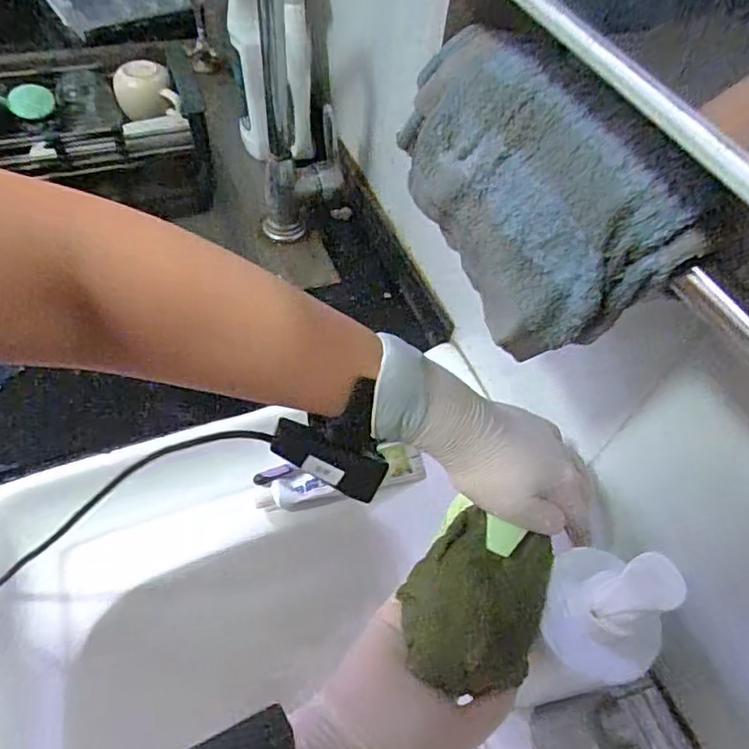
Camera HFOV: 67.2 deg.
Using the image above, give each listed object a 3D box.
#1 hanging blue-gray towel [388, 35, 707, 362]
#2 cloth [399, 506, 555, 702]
[{"bbox_3d":[0.067,-0.096,0.277,0.029,0.103,0.184,-4,53,-35],"label":"hanging blue-gray towel"},{"bbox_3d":[0.060,0.132,0.336,0.076,0.039,0.093,19,55,9],"label":"cloth"}]

